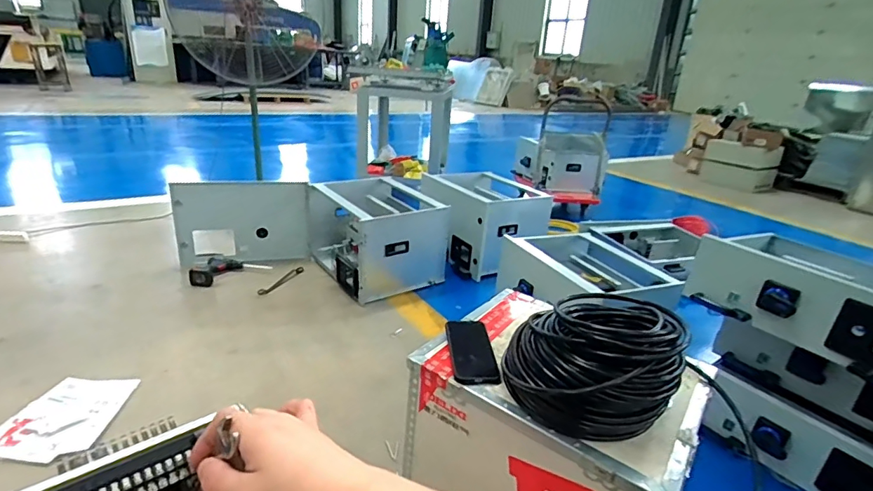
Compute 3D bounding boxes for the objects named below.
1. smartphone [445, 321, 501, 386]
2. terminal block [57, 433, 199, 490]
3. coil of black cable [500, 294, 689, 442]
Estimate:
[{"bbox_3d":[0.063,0.191,0.854,0.078,0.012,0.162,-2,34,-7],"label":"smartphone"},{"bbox_3d":[-0.262,0.202,0.401,0.102,0.030,0.022,-18,31,-35],"label":"terminal block"},{"bbox_3d":[0.247,0.178,0.752,0.254,0.155,0.210,0,23,-11],"label":"coil of black cable"}]

